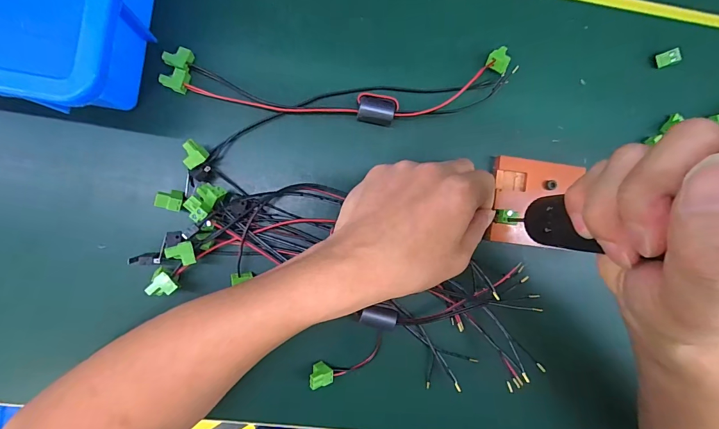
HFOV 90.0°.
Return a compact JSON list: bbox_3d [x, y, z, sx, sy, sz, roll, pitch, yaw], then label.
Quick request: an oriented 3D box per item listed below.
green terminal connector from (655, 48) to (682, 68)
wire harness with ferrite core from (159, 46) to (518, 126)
[{"bbox_3d":[0.272,-0.138,0.315,0.015,0.009,0.012,-18,91,-4],"label":"green terminal connector"},{"bbox_3d":[-0.011,-0.102,0.289,0.275,0.016,0.058,-3,90,-4],"label":"wire harness with ferrite core"}]

